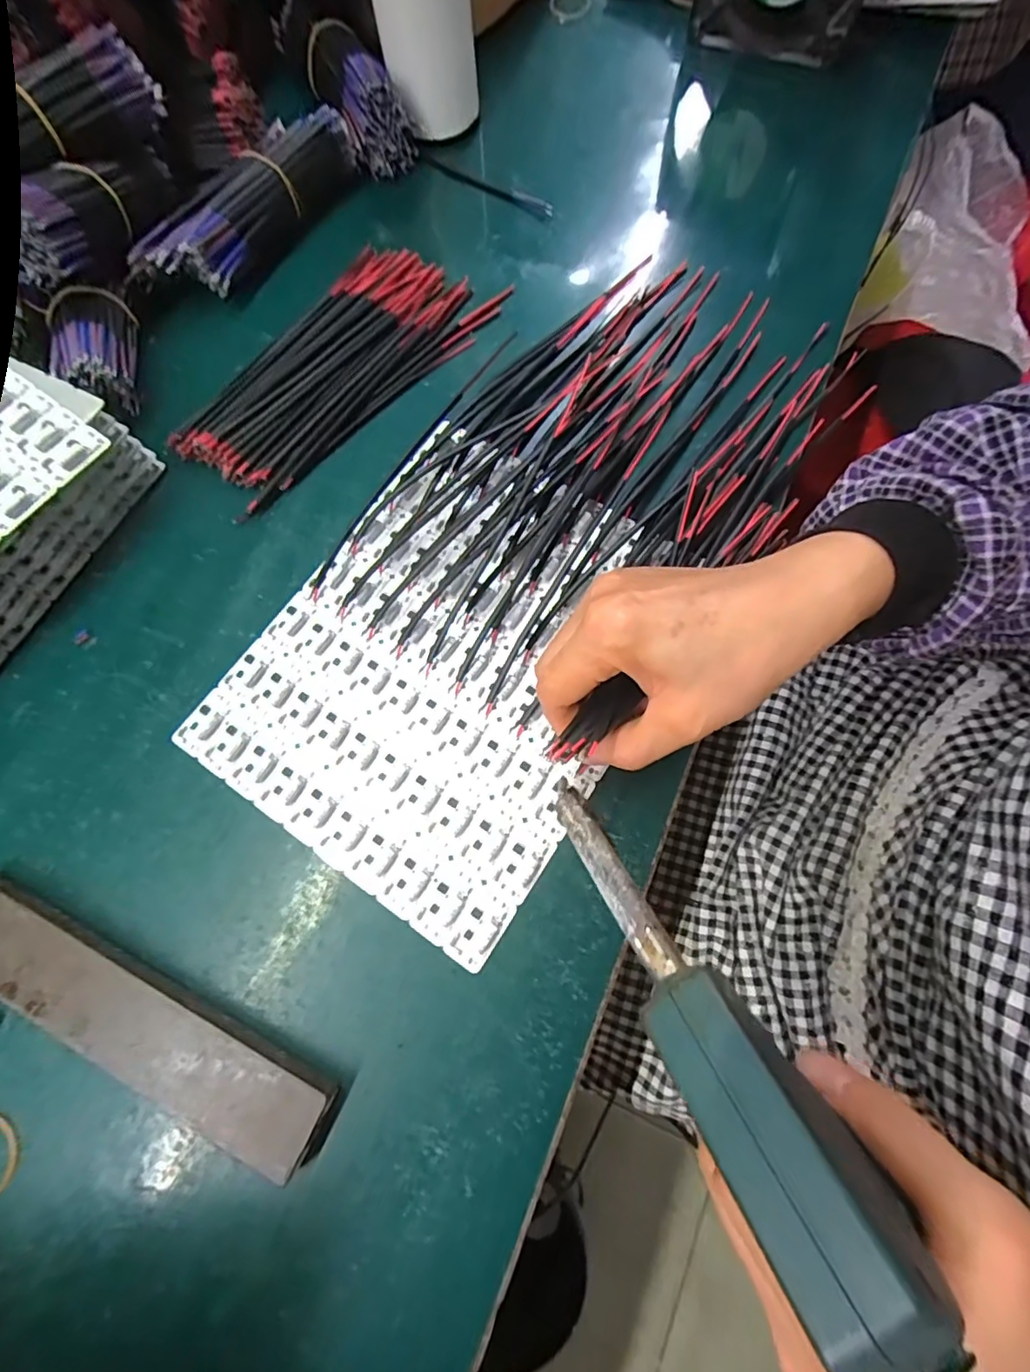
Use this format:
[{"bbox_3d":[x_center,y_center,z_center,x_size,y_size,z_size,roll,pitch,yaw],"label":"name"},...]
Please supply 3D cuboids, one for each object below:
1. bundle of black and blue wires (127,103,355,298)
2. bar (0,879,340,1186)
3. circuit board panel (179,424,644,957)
[{"bbox_3d":[-0.179,-0.325,0.380,0.047,0.043,0.170,38,78,12],"label":"bundle of black and blue wires"},{"bbox_3d":[-0.172,0.145,0.245,0.198,0.017,0.036,24,75,8],"label":"bar"},{"bbox_3d":[-0.032,-0.017,0.298,0.192,0.006,0.238,33,77,10],"label":"circuit board panel"}]

